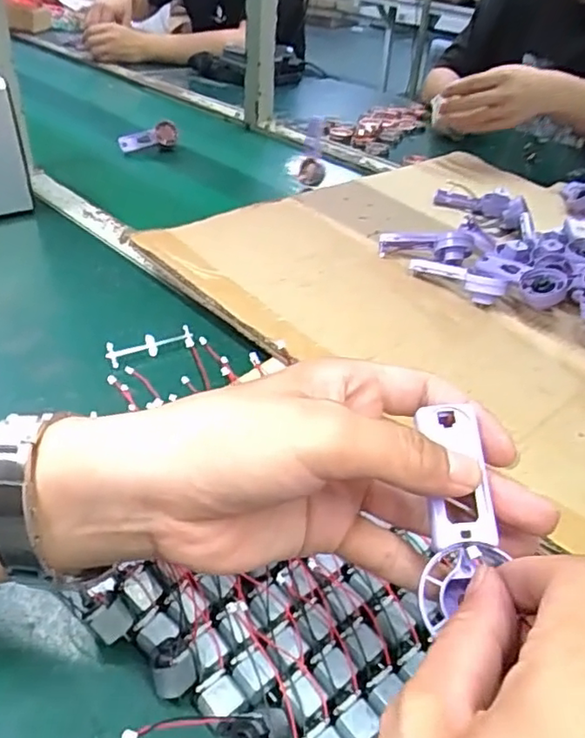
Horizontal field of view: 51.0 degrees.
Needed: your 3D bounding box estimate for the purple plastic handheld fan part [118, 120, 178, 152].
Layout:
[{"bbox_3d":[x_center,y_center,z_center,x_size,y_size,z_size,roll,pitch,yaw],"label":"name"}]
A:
[{"bbox_3d":[-0.222,-0.354,0.941,0.089,0.032,0.023,-22,43,-16],"label":"purple plastic handheld fan part"}]

